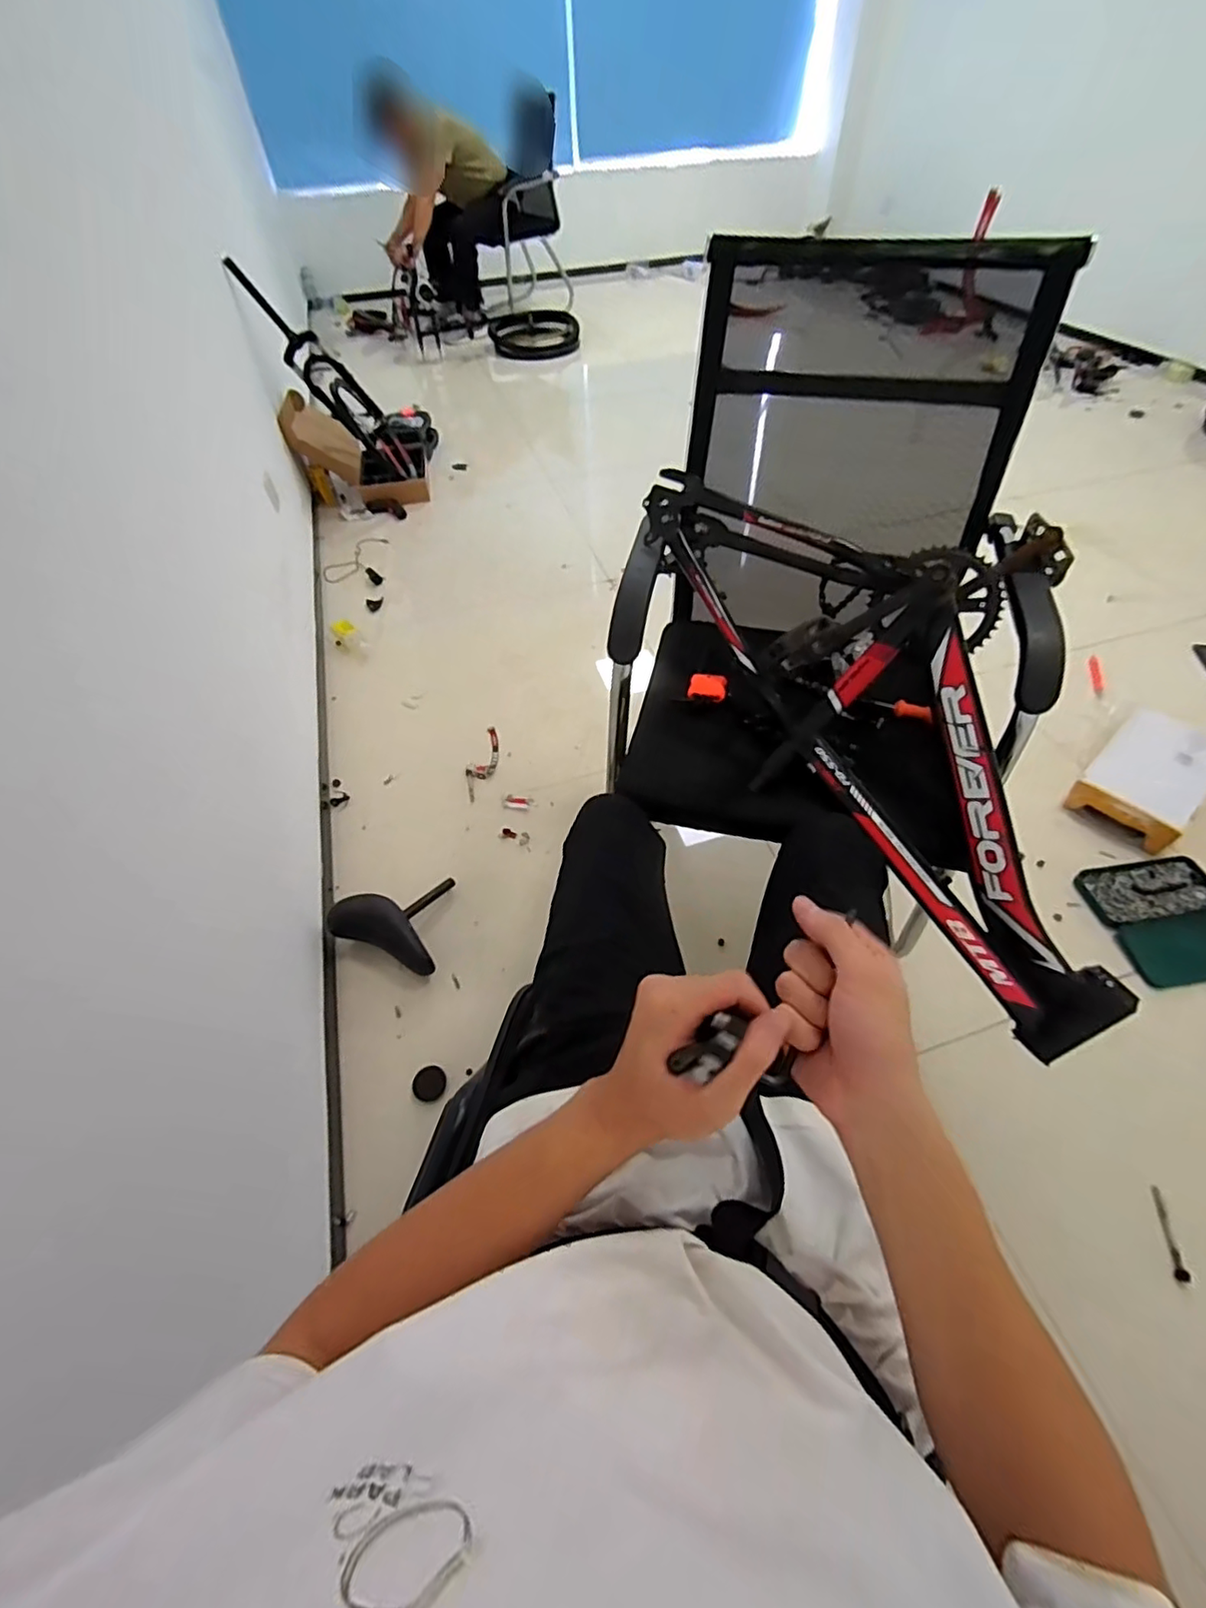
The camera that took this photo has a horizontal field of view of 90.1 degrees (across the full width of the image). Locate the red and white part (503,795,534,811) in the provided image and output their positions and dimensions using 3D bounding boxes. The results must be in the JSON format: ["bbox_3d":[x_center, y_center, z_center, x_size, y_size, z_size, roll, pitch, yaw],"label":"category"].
[{"bbox_3d":[-0.200,-0.002,1.418,0.070,0.008,0.038,10,56,11],"label":"red and white part"}]

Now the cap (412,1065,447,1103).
[{"bbox_3d":[-0.297,0.480,1.033,0.057,0.010,0.055,-2,54,3],"label":"cap"}]

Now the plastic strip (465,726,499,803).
[{"bbox_3d":[-0.297,-0.104,1.505,0.072,0.011,0.245,11,56,12],"label":"plastic strip"}]

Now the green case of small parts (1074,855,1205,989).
[{"bbox_3d":[1.109,0.225,1.180,0.258,0.030,0.253,-9,54,-2],"label":"green case of small parts"}]

